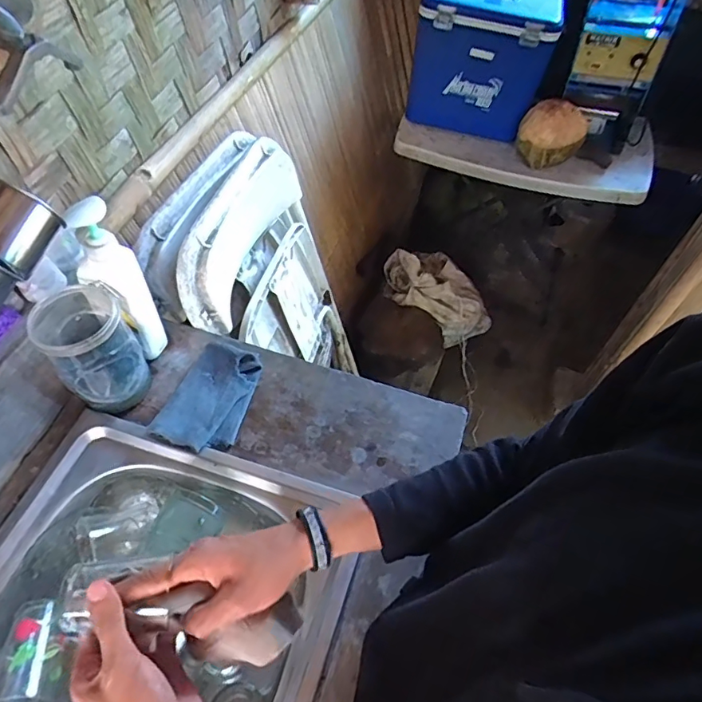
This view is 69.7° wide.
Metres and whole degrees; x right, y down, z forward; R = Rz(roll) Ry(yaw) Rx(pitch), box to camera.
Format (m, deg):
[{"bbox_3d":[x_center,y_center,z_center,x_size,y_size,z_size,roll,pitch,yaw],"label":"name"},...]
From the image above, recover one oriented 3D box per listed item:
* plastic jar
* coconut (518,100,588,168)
[{"bbox_3d":[-0.327,-0.007,0.648,0.098,0.151,0.119,-33,60,-21],"label":"plastic jar"},{"bbox_3d":[0.552,-0.605,1.377,0.169,0.146,0.149,18,56,11],"label":"coconut"}]

